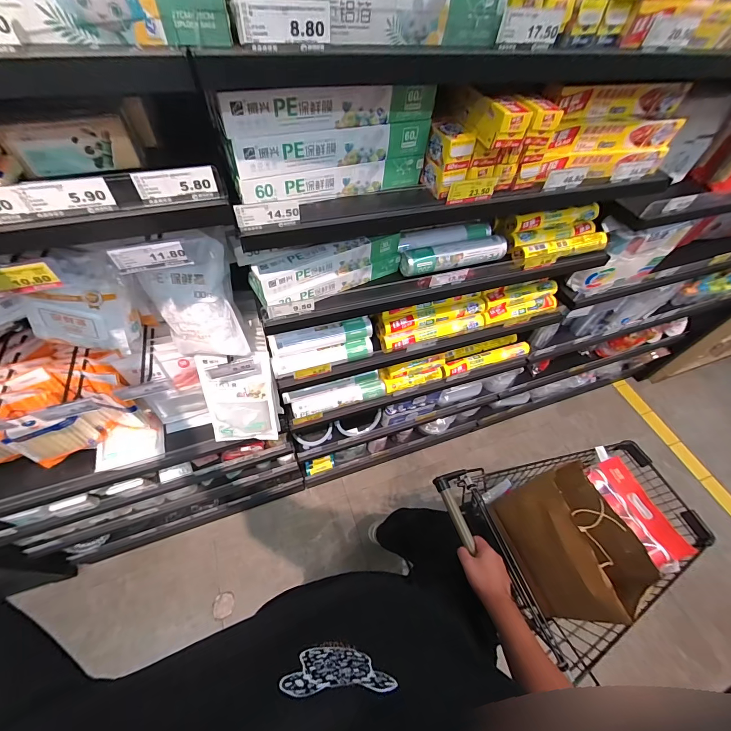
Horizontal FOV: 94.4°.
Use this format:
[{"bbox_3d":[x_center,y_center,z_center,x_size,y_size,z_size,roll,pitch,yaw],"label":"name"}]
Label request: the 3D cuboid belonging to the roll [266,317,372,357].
[{"bbox_3d":[-0.106,-0.073,0.832,0.251,0.045,0.041,-15,57,-14],"label":"roll"}]

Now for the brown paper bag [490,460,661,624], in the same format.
[{"bbox_3d":[0.485,0.420,0.821,0.144,0.266,0.275,-15,57,-14],"label":"brown paper bag"}]

